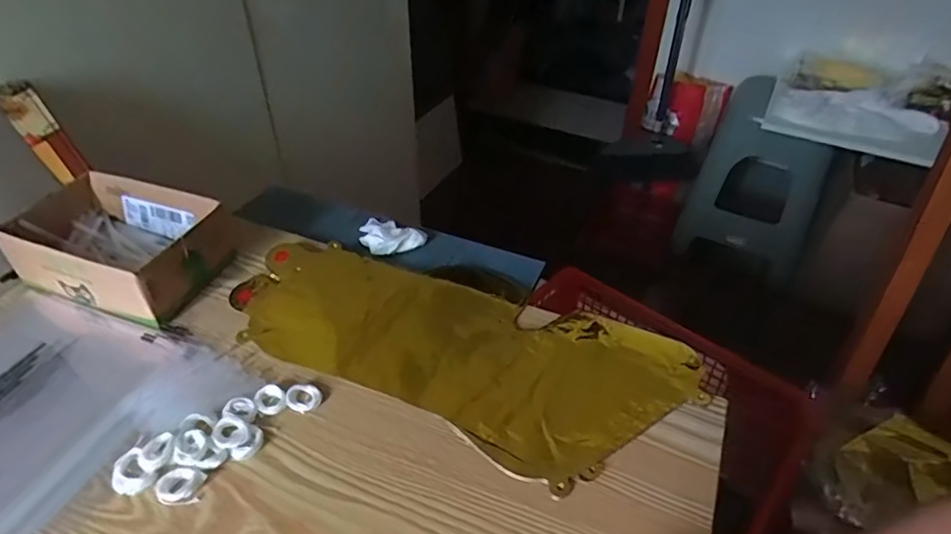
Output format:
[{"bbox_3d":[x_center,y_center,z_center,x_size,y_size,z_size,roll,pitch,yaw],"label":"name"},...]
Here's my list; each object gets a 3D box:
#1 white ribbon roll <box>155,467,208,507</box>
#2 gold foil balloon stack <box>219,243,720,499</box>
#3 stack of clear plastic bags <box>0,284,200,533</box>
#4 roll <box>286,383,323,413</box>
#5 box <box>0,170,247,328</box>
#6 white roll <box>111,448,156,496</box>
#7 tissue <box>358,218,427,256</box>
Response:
[{"bbox_3d":[-0.220,0.163,0.420,0.033,0.008,0.027,2,41,2],"label":"white ribbon roll"},{"bbox_3d":[-0.028,0.068,0.526,0.430,0.016,0.180,16,43,17],"label":"gold foil balloon stack"},{"bbox_3d":[-0.399,0.110,0.489,0.240,0.010,0.209,14,42,15],"label":"stack of clear plastic bags"},{"bbox_3d":[-0.147,0.112,0.482,0.030,0.007,0.026,21,45,22],"label":"roll"},{"bbox_3d":[-0.378,-0.027,0.604,0.207,0.065,0.136,14,42,15],"label":"box"},{"bbox_3d":[-0.261,0.156,0.429,0.027,0.008,0.037,-32,50,-32],"label":"white roll"},{"bbox_3d":[-0.107,-0.039,0.674,0.083,0.022,0.058,26,46,26],"label":"tissue"}]

